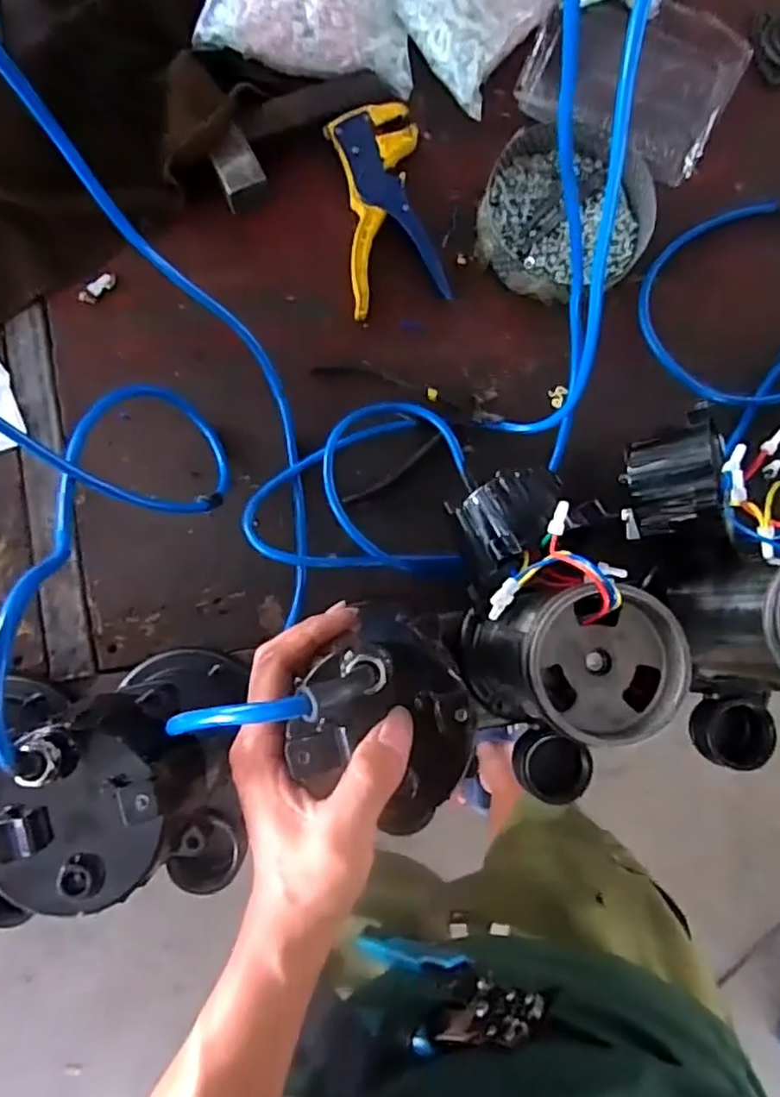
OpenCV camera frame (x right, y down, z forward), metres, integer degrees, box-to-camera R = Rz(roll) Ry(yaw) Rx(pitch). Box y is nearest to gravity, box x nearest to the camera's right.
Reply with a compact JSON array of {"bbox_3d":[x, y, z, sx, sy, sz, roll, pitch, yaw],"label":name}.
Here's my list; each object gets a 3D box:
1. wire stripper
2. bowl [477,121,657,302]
[{"bbox_3d":[-0.006,-0.283,0.556,0.079,0.020,0.162,-13,87,-4],"label":"wire stripper"},{"bbox_3d":[0.141,-0.284,0.558,0.136,0.034,0.140,0,86,-3],"label":"bowl"}]

